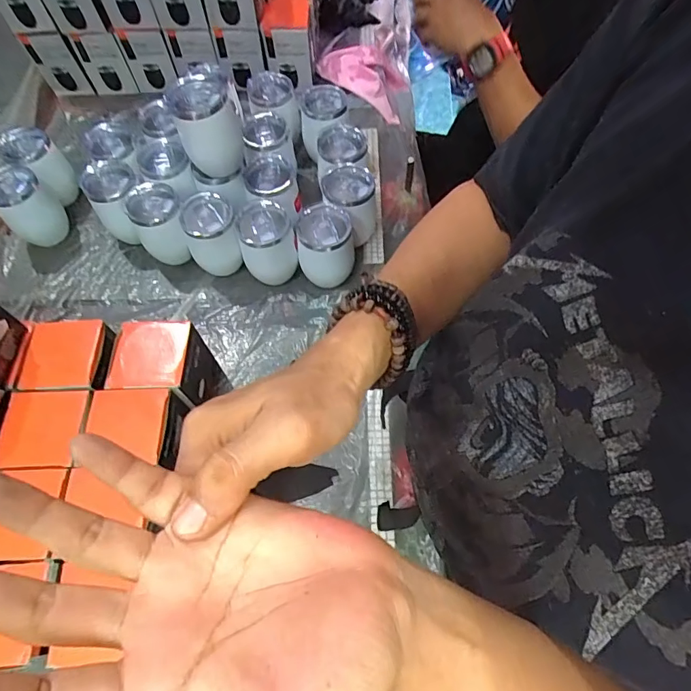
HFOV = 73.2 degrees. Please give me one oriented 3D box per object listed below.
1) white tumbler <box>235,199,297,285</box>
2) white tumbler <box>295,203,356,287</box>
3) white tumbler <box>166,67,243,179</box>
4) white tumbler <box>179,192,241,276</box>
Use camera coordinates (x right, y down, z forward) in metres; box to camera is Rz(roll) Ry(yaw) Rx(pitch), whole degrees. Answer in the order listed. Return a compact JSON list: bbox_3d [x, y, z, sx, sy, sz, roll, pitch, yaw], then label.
[{"bbox_3d":[-0.117,-0.150,0.712,0.077,0.110,0.078,-1,63,2],"label":"white tumbler"},{"bbox_3d":[-0.029,-0.147,0.708,0.079,0.112,0.080,-1,63,2],"label":"white tumbler"},{"bbox_3d":[-0.195,-0.312,0.666,0.084,0.117,0.074,-16,64,-6],"label":"white tumbler"},{"bbox_3d":[-0.203,-0.168,0.721,0.074,0.117,0.081,-1,63,2],"label":"white tumbler"}]

